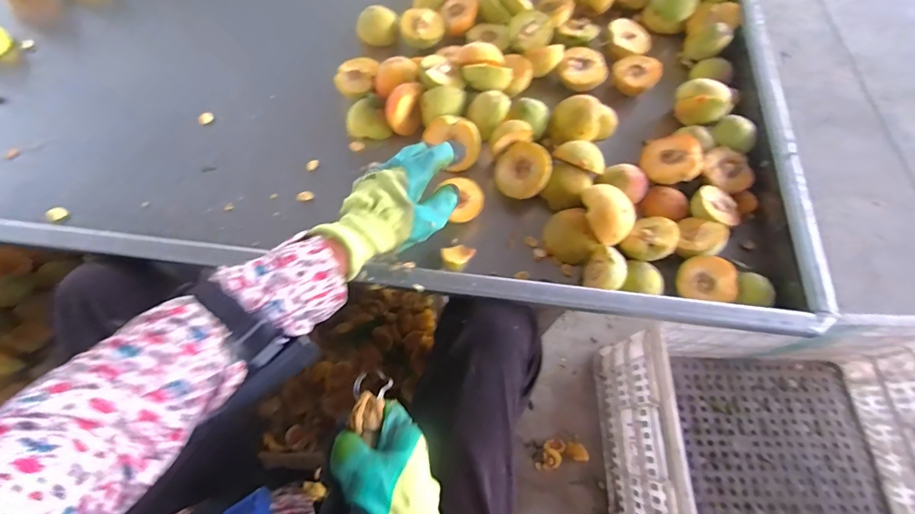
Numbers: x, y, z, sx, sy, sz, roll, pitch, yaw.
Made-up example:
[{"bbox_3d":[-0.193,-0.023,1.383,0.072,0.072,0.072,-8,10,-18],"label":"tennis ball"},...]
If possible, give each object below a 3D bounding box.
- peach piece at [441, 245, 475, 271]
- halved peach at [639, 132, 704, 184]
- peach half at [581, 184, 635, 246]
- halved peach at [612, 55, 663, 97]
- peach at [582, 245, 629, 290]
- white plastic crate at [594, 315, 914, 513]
[{"bbox_3d":[0.002,0.000,0.468,0.039,0.009,0.030,-9,68,-5],"label":"peach piece"},{"bbox_3d":[0.270,-0.119,0.508,0.067,0.030,0.067,-13,61,24],"label":"halved peach"},{"bbox_3d":[0.167,-0.052,0.445,0.048,0.030,0.066,-22,70,-10],"label":"peach half"},{"bbox_3d":[0.248,-0.253,0.564,0.058,0.031,0.050,15,99,13],"label":"halved peach"},{"bbox_3d":[0.157,0.015,0.431,0.040,0.053,0.044,0,67,-1],"label":"peach"},{"bbox_3d":[0.544,0.303,0.650,0.533,0.290,0.338,2,67,-1],"label":"white plastic crate"}]

